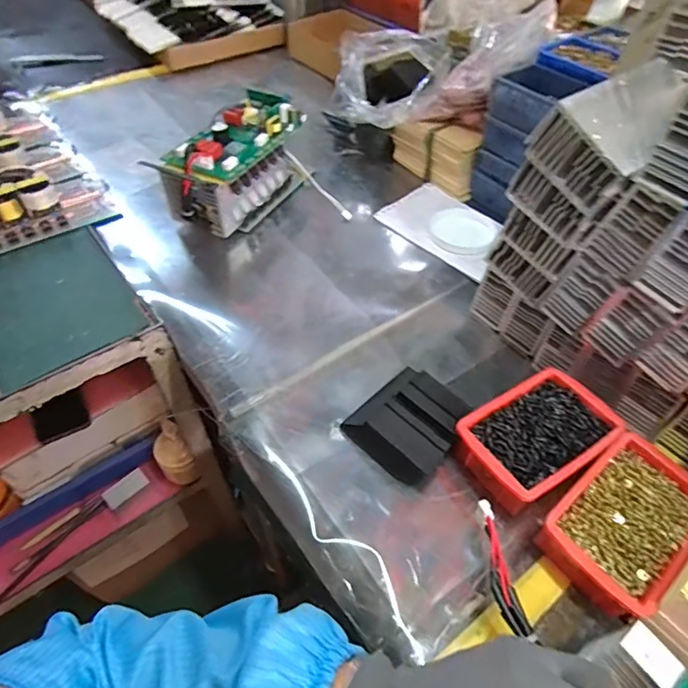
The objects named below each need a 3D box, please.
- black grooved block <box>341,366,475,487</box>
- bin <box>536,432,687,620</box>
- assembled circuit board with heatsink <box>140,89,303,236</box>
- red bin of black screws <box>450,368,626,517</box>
[{"bbox_3d":[0.070,0.081,0.525,0.106,0.037,0.113,35,57,24],"label":"black grooved block"},{"bbox_3d":[0.258,0.164,0.448,0.151,0.054,0.097,-33,59,-26],"label":"bin"},{"bbox_3d":[-0.161,-0.270,0.748,0.110,0.126,0.235,26,54,18],"label":"assembled circuit board with heatsink"},{"bbox_3d":[0.197,0.098,0.504,0.152,0.058,0.102,-24,55,-21],"label":"red bin of black screws"}]

